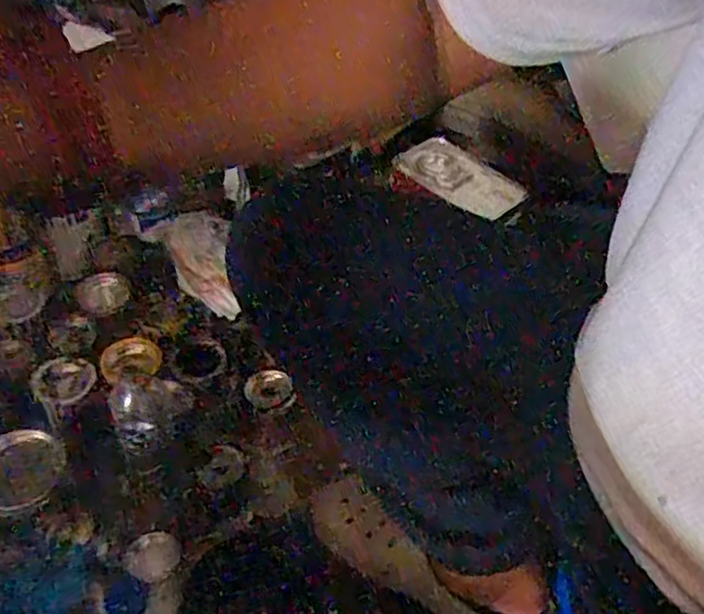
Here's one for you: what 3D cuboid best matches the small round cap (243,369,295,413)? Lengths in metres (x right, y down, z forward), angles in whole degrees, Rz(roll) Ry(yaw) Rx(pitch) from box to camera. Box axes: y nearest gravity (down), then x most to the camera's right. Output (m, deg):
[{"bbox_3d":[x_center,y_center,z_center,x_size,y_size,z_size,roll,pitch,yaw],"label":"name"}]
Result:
[{"bbox_3d":[-0.104,0.105,0.829,0.057,0.011,0.062,2,52,-3],"label":"small round cap"}]

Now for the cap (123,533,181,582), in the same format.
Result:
[{"bbox_3d":[-0.218,0.274,0.725,0.056,0.013,0.047,-14,55,-15],"label":"cap"}]

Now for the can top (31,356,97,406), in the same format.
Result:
[{"bbox_3d":[-0.348,0.090,0.800,0.072,0.007,0.069,-13,52,-33],"label":"can top"}]

